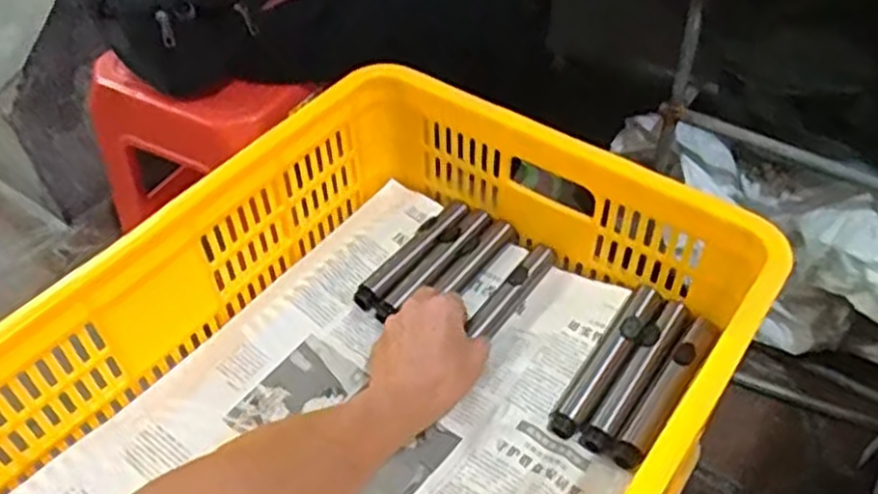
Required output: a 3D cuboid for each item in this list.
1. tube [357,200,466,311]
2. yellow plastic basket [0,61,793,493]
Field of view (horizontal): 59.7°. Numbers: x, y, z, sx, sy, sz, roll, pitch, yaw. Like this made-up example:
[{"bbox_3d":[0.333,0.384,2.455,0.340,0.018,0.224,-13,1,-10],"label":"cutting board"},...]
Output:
[{"bbox_3d":[-0.023,0.004,0.744,0.028,0.017,0.153,31,56,27],"label":"tube"},{"bbox_3d":[-0.066,0.141,0.572,0.418,0.193,0.605,29,55,25],"label":"yellow plastic basket"}]

